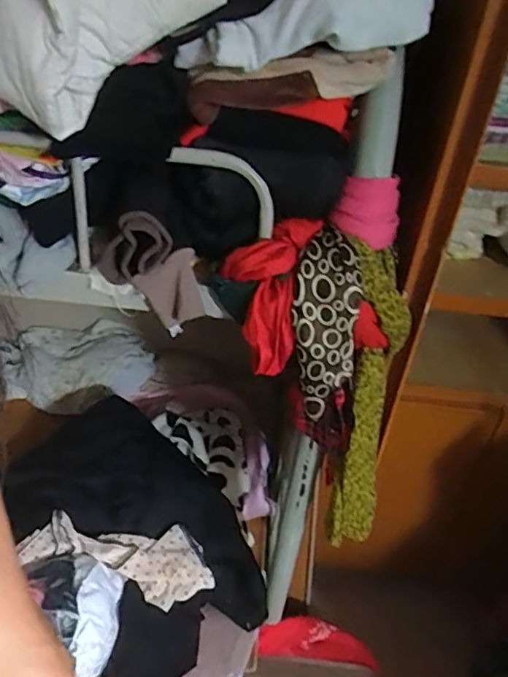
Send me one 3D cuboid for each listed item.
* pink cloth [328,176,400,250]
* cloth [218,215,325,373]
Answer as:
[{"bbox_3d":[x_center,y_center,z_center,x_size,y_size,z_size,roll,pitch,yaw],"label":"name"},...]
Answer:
[{"bbox_3d":[0.143,-0.166,0.680,0.085,0.080,0.051,14,35,10],"label":"pink cloth"},{"bbox_3d":[0.013,-0.056,0.691,0.118,0.205,0.048,5,5,-2],"label":"cloth"}]

